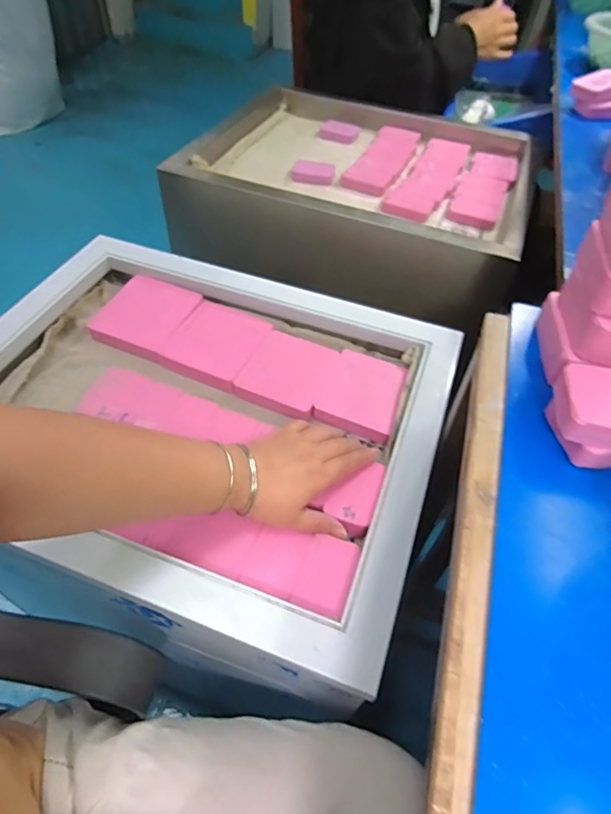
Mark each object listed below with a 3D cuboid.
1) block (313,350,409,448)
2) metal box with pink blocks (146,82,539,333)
[{"bbox_3d":[0.066,-0.019,0.552,0.085,0.021,0.107,19,52,12],"label":"block"},{"bbox_3d":[0.089,-0.359,0.817,0.498,0.145,0.391,18,52,11],"label":"metal box with pink blocks"}]

